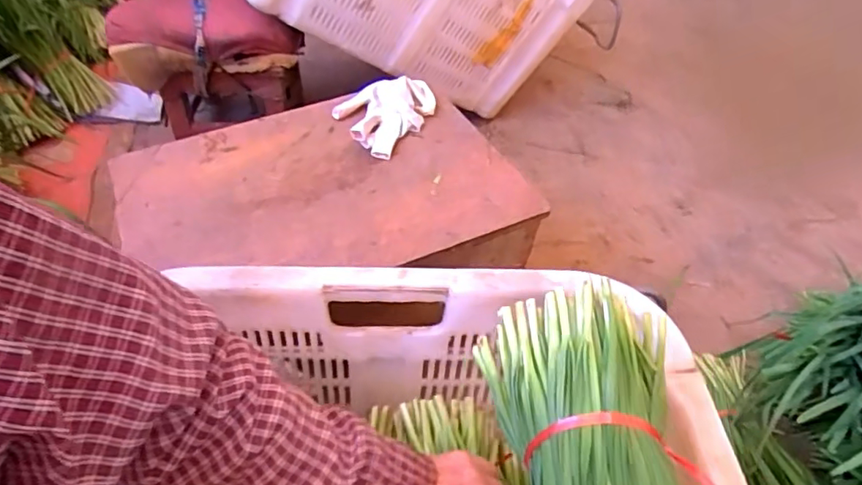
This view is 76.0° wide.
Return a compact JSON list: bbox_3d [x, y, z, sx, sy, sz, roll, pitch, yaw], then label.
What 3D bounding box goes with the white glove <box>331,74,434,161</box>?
[{"bbox_3d":[-0.052,-0.181,0.750,0.139,0.044,0.132,-21,51,-20],"label":"white glove"}]

